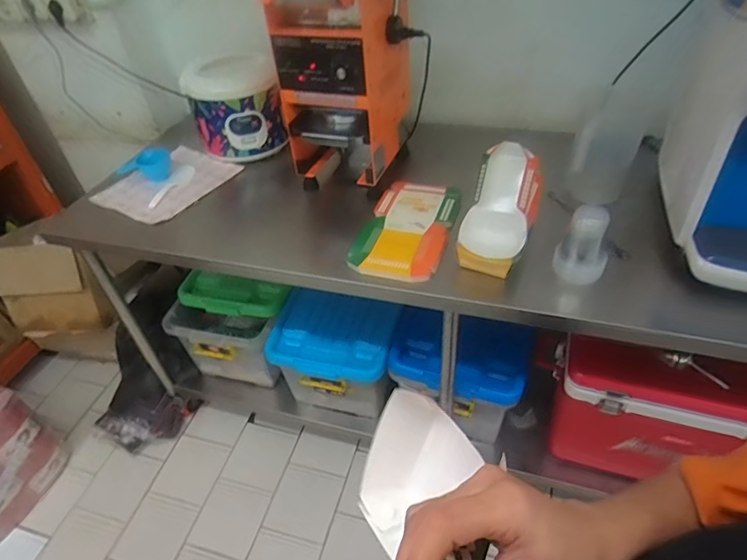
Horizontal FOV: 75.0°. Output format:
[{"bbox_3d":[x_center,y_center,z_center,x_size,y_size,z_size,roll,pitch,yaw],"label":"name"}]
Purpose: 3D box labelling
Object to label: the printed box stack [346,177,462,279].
[{"bbox_3d":[0.073,-0.116,1.031,0.184,0.039,0.327,9,45,16],"label":"printed box stack"}]

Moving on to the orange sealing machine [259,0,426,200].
[{"bbox_3d":[-0.035,-0.489,1.081,0.245,0.509,0.342,12,46,19],"label":"orange sealing machine"}]

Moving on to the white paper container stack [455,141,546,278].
[{"bbox_3d":[0.234,-0.128,0.909,0.127,0.167,0.184,14,46,20],"label":"white paper container stack"}]

